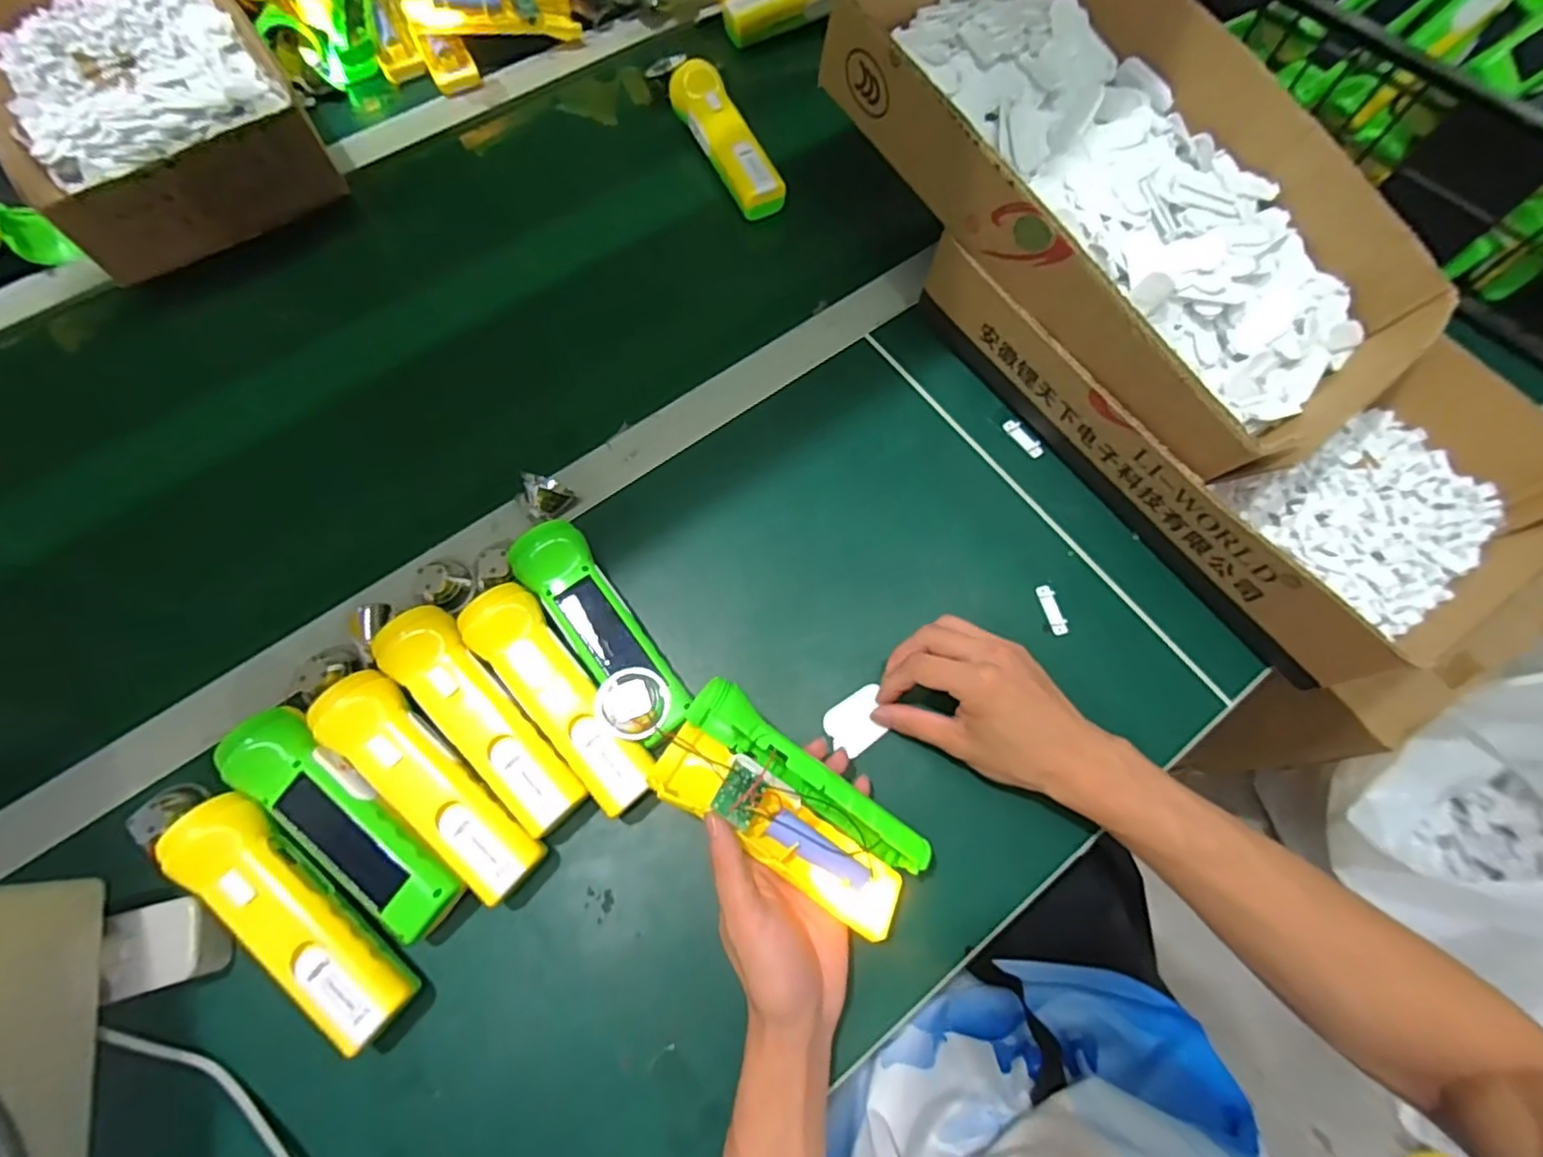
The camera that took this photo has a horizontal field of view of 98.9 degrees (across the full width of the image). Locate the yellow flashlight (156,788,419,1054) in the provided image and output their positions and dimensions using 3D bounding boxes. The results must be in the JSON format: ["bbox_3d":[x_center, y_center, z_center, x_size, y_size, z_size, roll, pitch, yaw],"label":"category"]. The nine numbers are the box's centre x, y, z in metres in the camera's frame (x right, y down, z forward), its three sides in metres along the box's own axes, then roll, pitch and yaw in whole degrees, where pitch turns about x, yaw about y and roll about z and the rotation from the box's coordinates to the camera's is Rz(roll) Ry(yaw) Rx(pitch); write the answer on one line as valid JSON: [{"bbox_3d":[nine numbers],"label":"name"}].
[{"bbox_3d":[-0.271,0.193,0.379,0.161,0.043,0.046,37,73,13],"label":"yellow flashlight"}]

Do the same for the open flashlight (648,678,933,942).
[{"bbox_3d":[0.011,0.136,0.385,0.162,0.051,0.066,38,72,3],"label":"open flashlight"}]

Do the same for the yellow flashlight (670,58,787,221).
[{"bbox_3d":[-0.044,-0.418,0.620,0.045,0.042,0.175,-26,72,-10],"label":"yellow flashlight"}]

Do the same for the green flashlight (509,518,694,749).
[{"bbox_3d":[-0.115,0.037,0.448,0.051,0.042,0.168,-34,73,-12],"label":"green flashlight"}]

